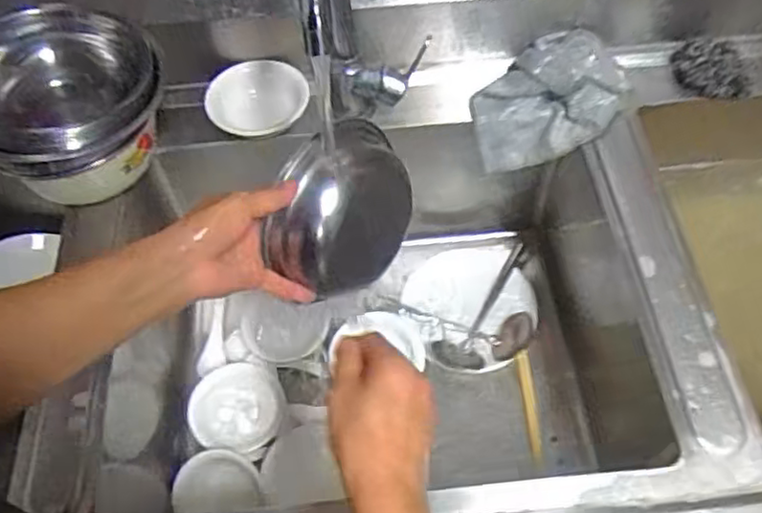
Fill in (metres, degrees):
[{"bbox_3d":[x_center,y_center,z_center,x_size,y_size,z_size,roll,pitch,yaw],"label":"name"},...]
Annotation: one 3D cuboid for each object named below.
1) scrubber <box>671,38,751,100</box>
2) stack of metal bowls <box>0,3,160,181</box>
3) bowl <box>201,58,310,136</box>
[{"bbox_3d":[0.381,-0.215,0.783,0.091,0.030,0.060,34,65,20],"label":"scrubber"},{"bbox_3d":[-0.326,-0.173,0.665,0.206,0.088,0.207,-14,60,-6],"label":"stack of metal bowls"},{"bbox_3d":[-0.142,-0.176,0.769,0.111,0.037,0.095,-28,62,-15],"label":"bowl"}]

